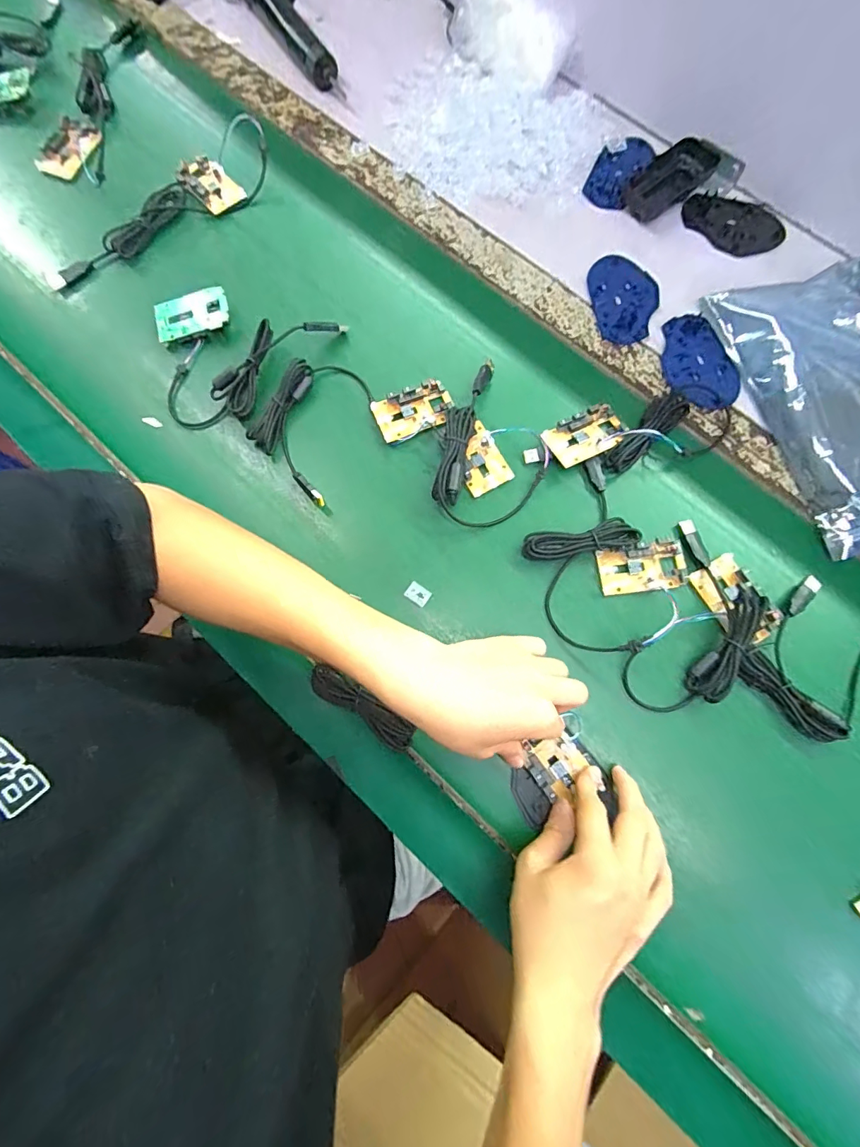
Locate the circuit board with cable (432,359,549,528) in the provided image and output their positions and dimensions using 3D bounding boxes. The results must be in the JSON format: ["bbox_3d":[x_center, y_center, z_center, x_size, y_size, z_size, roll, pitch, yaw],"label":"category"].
[{"bbox_3d":[0.058,-0.119,0.428,0.111,0.028,0.146,36,80,8],"label":"circuit board with cable"}]

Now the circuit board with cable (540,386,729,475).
[{"bbox_3d":[0.206,-0.140,0.429,0.185,0.033,0.068,-15,78,-3],"label":"circuit board with cable"}]

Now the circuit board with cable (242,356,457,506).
[{"bbox_3d":[-0.083,-0.162,0.444,0.176,0.018,0.133,-38,80,-8],"label":"circuit board with cable"}]

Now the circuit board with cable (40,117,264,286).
[{"bbox_3d":[-0.304,-0.406,0.497,0.281,0.026,0.086,-30,79,-7],"label":"circuit board with cable"}]

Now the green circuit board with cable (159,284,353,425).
[{"bbox_3d":[-0.206,-0.240,0.457,0.180,0.034,0.149,-43,81,-9],"label":"green circuit board with cable"}]

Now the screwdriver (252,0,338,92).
[{"bbox_3d":[-0.182,-0.685,0.545,0.046,0.034,0.243,-30,79,-7],"label":"screwdriver"}]

